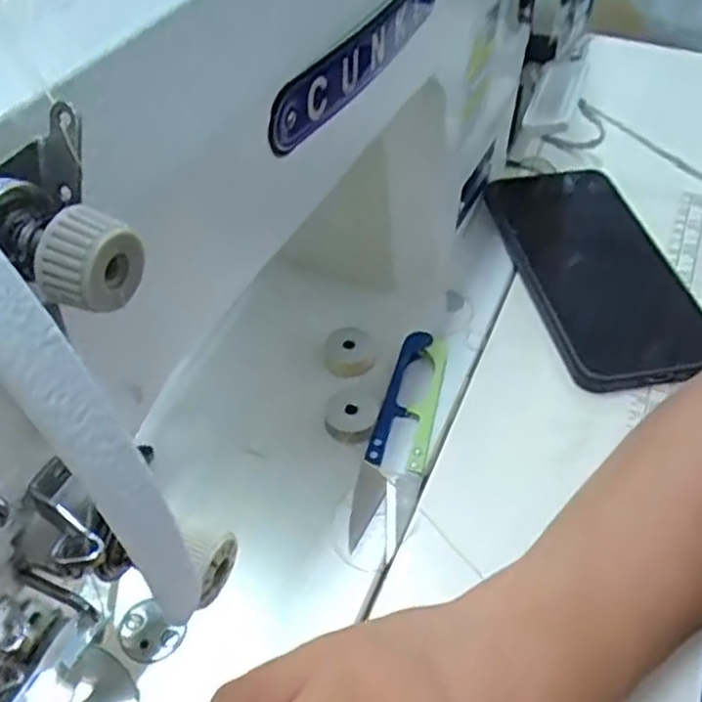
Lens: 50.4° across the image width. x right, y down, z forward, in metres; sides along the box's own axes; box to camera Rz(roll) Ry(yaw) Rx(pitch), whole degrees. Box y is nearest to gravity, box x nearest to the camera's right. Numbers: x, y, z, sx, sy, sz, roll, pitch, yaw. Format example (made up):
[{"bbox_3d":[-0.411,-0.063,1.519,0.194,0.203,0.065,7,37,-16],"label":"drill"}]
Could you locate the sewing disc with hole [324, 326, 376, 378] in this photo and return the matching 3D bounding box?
[{"bbox_3d":[-0.001,0.000,0.373,0.025,0.009,0.028,1,47,0],"label":"sewing disc with hole"}]

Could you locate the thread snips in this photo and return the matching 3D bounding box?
[{"bbox_3d":[0.024,0.036,0.343,0.026,0.010,0.119,11,48,10],"label":"thread snips"}]

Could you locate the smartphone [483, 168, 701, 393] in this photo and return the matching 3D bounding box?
[{"bbox_3d":[0.135,-0.048,0.419,0.081,0.018,0.171,-9,48,-8],"label":"smartphone"}]

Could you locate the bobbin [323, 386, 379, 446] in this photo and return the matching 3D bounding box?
[{"bbox_3d":[0.000,0.029,0.346,0.024,0.008,0.028,8,48,7],"label":"bobbin"}]

